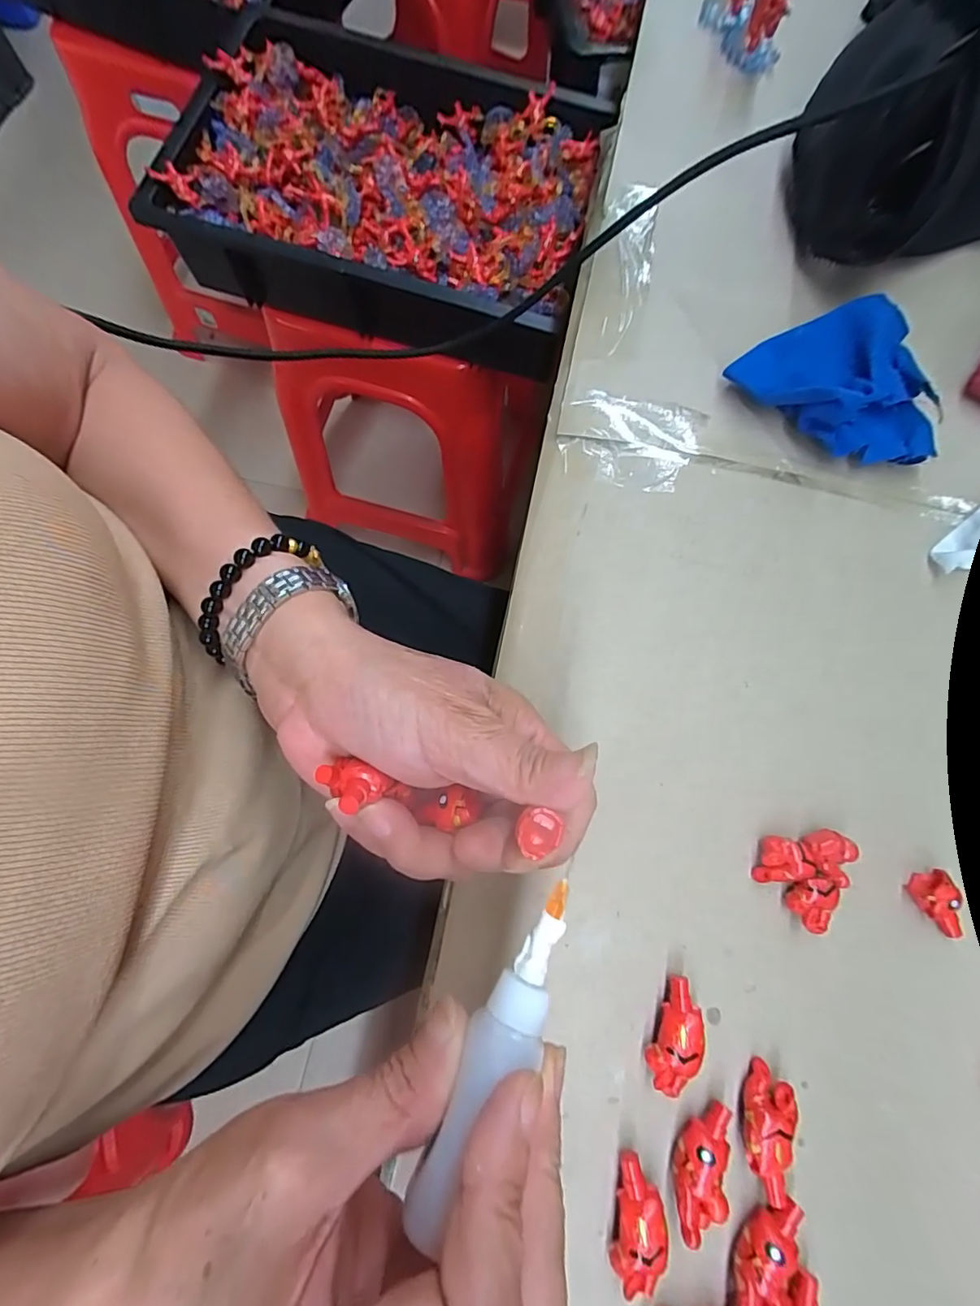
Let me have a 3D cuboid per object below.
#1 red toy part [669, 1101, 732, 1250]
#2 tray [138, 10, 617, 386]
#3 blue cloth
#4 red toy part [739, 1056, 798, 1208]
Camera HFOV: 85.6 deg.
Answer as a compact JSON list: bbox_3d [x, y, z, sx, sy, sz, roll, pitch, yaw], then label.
[{"bbox_3d":[0.079,0.193,0.198,0.019,0.013,0.039,12,77,4],"label":"red toy part"},{"bbox_3d":[-0.103,-0.492,0.571,0.417,0.083,0.303,16,77,1],"label":"tray"},{"bbox_3d":[0.193,-0.145,0.273,0.099,0.029,0.091,43,80,10],"label":"blue cloth"},{"bbox_3d":[0.106,0.184,0.204,0.018,0.014,0.043,8,76,3],"label":"red toy part"}]

